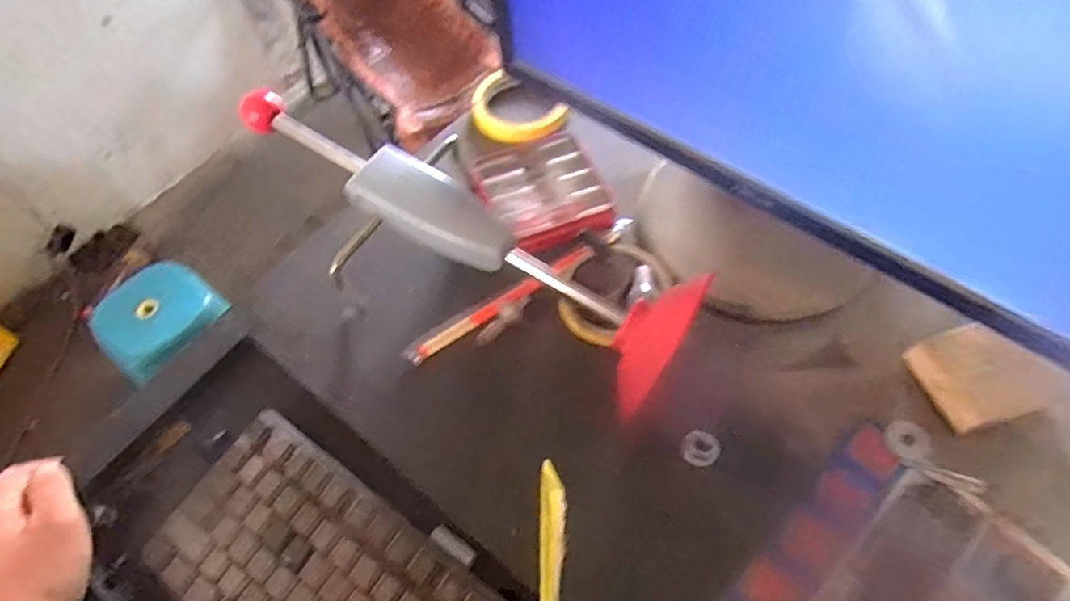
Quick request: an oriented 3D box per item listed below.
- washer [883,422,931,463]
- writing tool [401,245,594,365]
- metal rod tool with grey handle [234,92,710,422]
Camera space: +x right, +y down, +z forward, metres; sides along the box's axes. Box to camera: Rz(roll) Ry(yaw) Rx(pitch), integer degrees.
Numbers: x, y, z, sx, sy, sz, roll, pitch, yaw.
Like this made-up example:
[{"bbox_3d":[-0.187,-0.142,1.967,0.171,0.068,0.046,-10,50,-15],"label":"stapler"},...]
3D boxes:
[{"bbox_3d":[0.260,0.098,0.415,0.028,0.004,0.029,30,65,19],"label":"washer"},{"bbox_3d":[-0.027,0.001,0.482,0.173,0.009,0.016,-31,63,-15],"label":"writing tool"},{"bbox_3d":[-0.059,-0.051,0.445,0.368,0.094,0.079,34,66,20],"label":"metal rod tool with grey handle"}]

